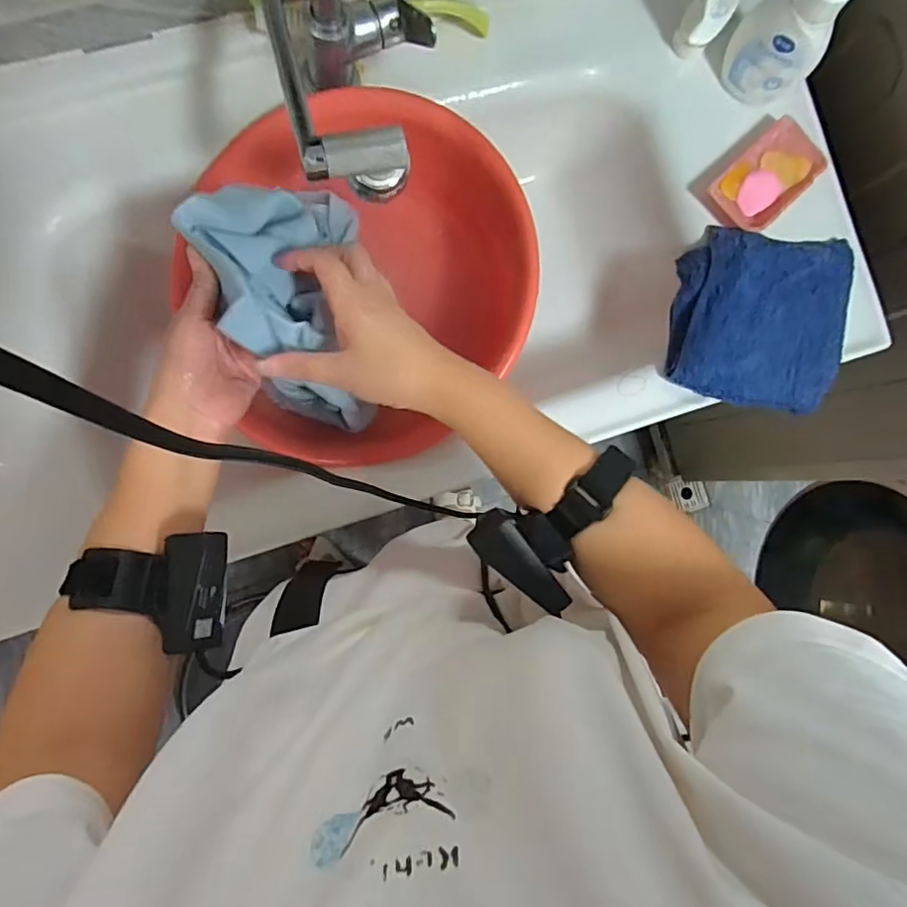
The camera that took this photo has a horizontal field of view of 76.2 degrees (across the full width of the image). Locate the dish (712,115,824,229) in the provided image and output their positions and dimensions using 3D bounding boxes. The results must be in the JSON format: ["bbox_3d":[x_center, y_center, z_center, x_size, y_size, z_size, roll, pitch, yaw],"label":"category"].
[{"bbox_3d":[0.337,-0.296,0.626,0.114,0.031,0.074,-44,92,-7],"label":"dish"}]

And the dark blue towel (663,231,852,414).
[{"bbox_3d":[0.334,-0.145,0.629,0.181,0.033,0.187,9,86,-5],"label":"dark blue towel"}]

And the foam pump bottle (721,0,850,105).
[{"bbox_3d":[0.338,-0.424,0.548,0.083,0.183,0.068,44,84,-2],"label":"foam pump bottle"}]

